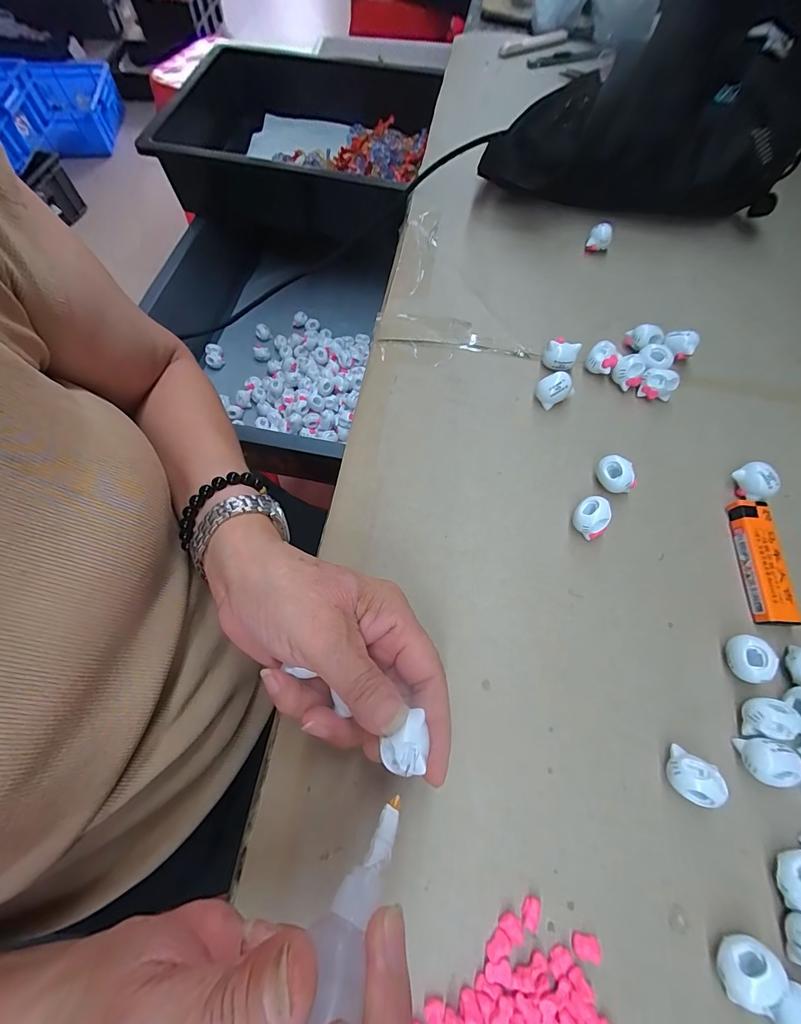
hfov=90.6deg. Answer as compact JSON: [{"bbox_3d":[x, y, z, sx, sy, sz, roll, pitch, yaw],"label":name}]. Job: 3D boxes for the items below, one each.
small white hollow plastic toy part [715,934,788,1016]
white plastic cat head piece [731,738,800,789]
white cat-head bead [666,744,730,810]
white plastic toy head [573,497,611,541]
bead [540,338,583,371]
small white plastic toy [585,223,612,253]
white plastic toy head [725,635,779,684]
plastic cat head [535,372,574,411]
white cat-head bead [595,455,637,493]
[{"bbox_3d":[0.156,0.207,0.179,0.020,0.019,0.026,41,73,15],"label":"small white hollow plastic toy part"},{"bbox_3d":[0.196,0.133,0.212,0.020,0.019,0.022,8,67,3],"label":"white plastic cat head piece"},{"bbox_3d":[0.153,0.139,0.208,0.023,0.019,0.020,34,71,13],"label":"white cat-head bead"},{"bbox_3d":[0.126,0.005,0.262,0.023,0.022,0.023,0,67,0],"label":"white plastic toy head"},{"bbox_3d":[0.125,-0.122,0.314,0.024,0.025,0.015,30,70,11],"label":"bead"},{"bbox_3d":[0.190,-0.261,0.376,0.019,0.020,0.012,31,70,12],"label":"small white plastic toy"},{"bbox_3d":[0.204,0.086,0.232,0.017,0.018,0.025,-1,67,-1],"label":"white plastic toy head"},{"bbox_3d":[0.117,-0.094,0.301,0.023,0.023,0.020,-26,70,-11],"label":"plastic cat head"},{"bbox_3d":[0.147,-0.024,0.273,0.016,0.022,0.026,-39,73,-15],"label":"white cat-head bead"}]

